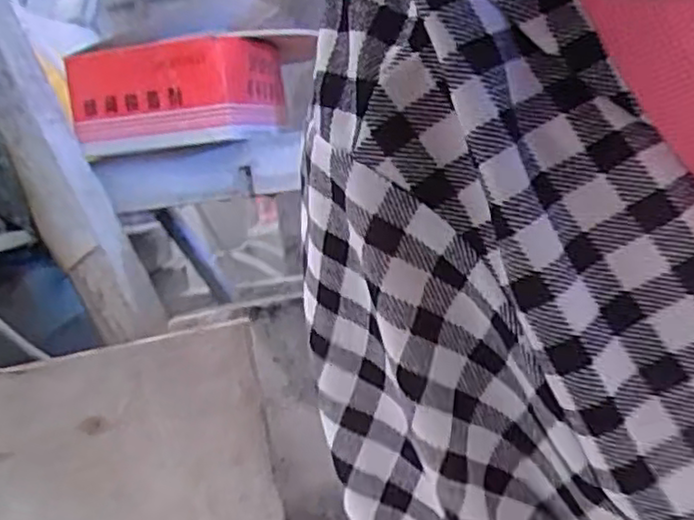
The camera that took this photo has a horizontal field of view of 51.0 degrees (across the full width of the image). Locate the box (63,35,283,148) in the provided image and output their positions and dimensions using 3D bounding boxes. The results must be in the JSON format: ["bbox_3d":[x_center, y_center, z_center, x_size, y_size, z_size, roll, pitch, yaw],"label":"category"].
[{"bbox_3d":[-0.198,-0.202,0.881,0.192,0.097,0.208,-6,6,16],"label":"box"}]

